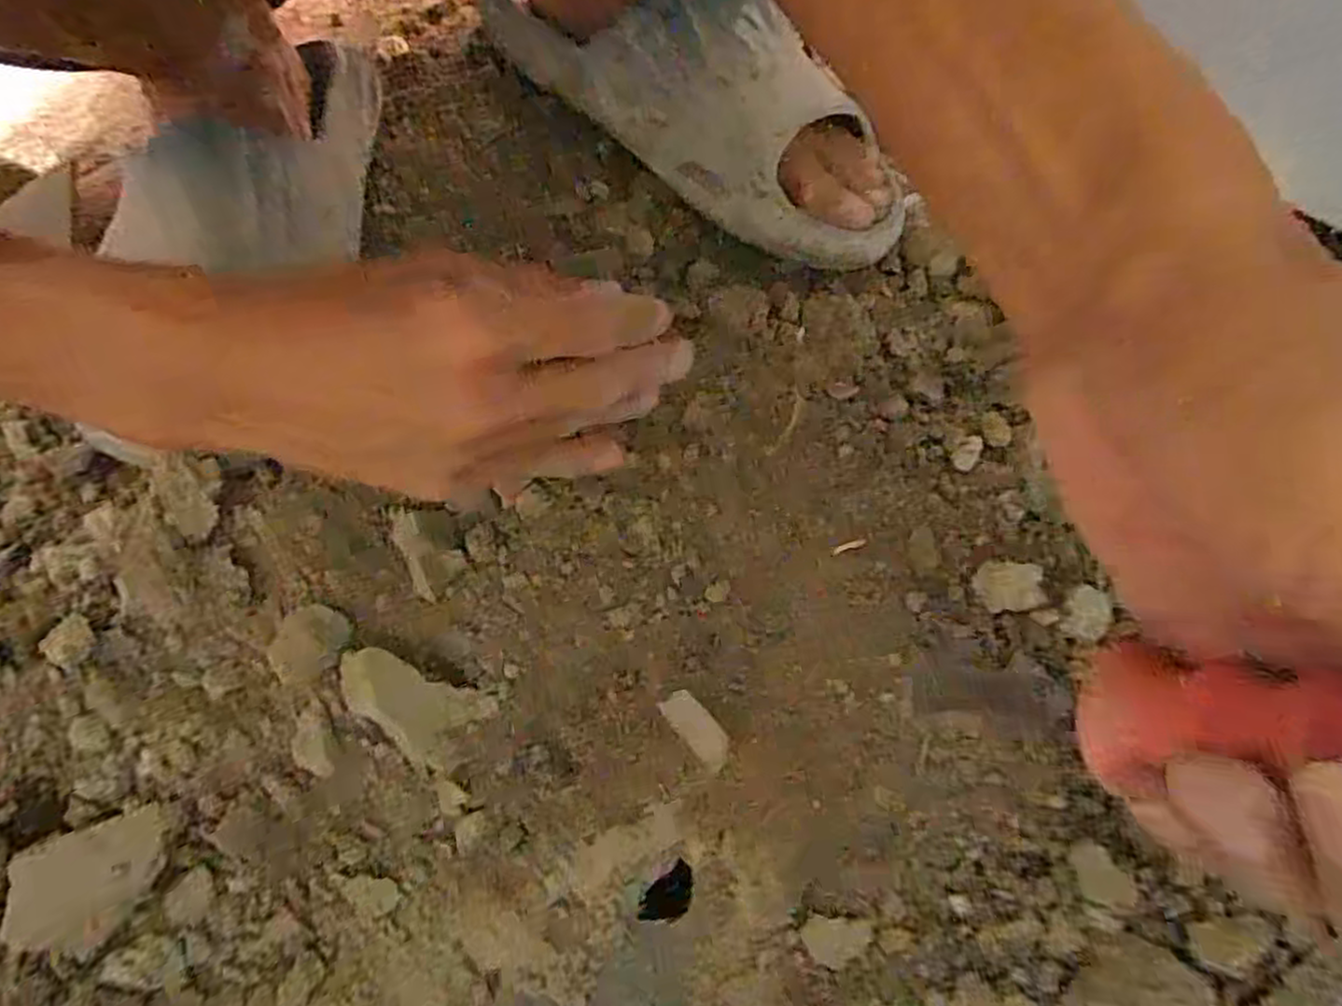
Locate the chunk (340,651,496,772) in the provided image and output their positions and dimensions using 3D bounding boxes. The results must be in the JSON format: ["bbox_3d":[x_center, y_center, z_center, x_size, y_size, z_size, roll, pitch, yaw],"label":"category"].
[{"bbox_3d":[-0.108,0.085,0.305,0.061,0.010,0.033,28,65,-14],"label":"chunk"}]

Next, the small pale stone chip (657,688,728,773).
[{"bbox_3d":[0.011,0.091,0.296,0.014,0.005,0.034,-37,84,-16],"label":"small pale stone chip"}]

